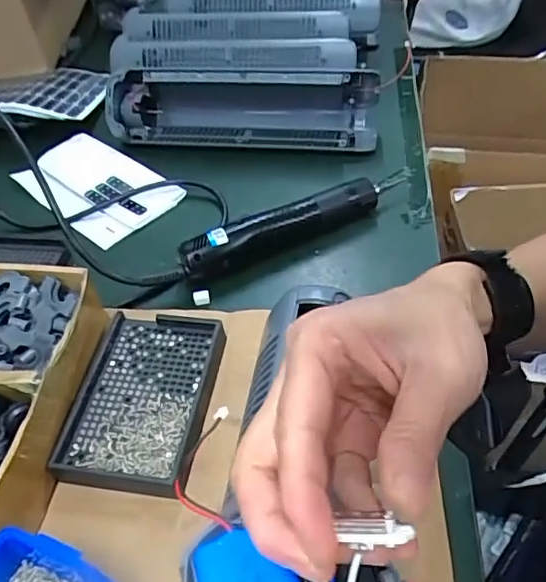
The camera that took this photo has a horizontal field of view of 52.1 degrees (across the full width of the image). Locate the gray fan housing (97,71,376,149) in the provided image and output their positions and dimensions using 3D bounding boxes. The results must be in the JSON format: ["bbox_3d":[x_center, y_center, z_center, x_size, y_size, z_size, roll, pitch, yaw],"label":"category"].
[{"bbox_3d":[-0.035,-0.208,0.648,0.306,0.074,0.068,3,48,10],"label":"gray fan housing"}]

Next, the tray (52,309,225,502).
[{"bbox_3d":[-0.094,0.079,0.416,0.092,0.027,0.137,2,47,9],"label":"tray"}]

